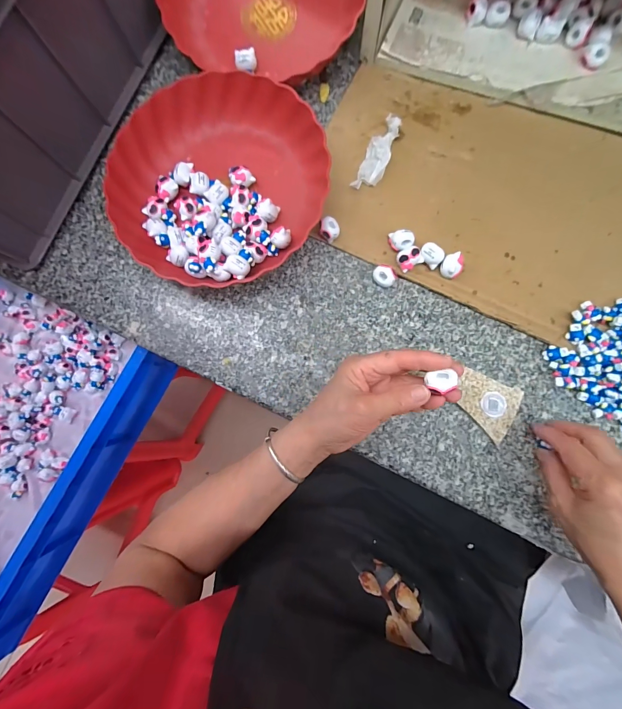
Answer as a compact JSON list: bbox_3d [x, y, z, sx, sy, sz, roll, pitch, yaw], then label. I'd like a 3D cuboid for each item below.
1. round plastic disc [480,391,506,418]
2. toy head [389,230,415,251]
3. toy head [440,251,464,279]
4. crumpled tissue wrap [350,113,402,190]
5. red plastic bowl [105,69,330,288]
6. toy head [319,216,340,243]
[{"bbox_3d":[0.192,0.052,0.344,0.026,0.004,0.026,0,84,3],"label":"round plastic disc"},{"bbox_3d":[0.100,-0.125,0.366,0.026,0.022,0.020,1,84,3],"label":"toy head"},{"bbox_3d":[0.153,-0.096,0.358,0.023,0.021,0.027,42,87,7],"label":"toy head"},{"bbox_3d":[0.078,-0.232,0.381,0.028,0.017,0.091,24,85,5],"label":"crumpled tissue wrap"},{"bbox_3d":[-0.103,-0.195,0.375,0.232,0.049,0.226,0,84,3],"label":"red plastic bowl"},{"bbox_3d":[0.021,-0.141,0.372,0.022,0.020,0.022,-2,83,3],"label":"toy head"}]

